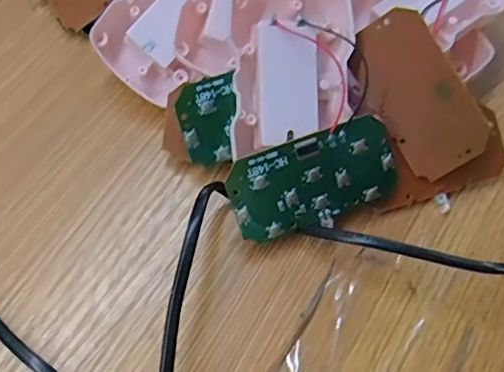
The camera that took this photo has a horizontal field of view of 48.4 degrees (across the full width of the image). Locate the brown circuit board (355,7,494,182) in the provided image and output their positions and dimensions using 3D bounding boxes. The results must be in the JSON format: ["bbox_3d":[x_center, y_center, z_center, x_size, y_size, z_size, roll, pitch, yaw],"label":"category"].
[{"bbox_3d":[0.074,-0.041,0.252,0.038,0.005,0.074,-33,89,23],"label":"brown circuit board"}]

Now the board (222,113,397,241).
[{"bbox_3d":[0.027,-0.003,0.242,0.074,0.004,0.038,-20,104,-9],"label":"board"}]

